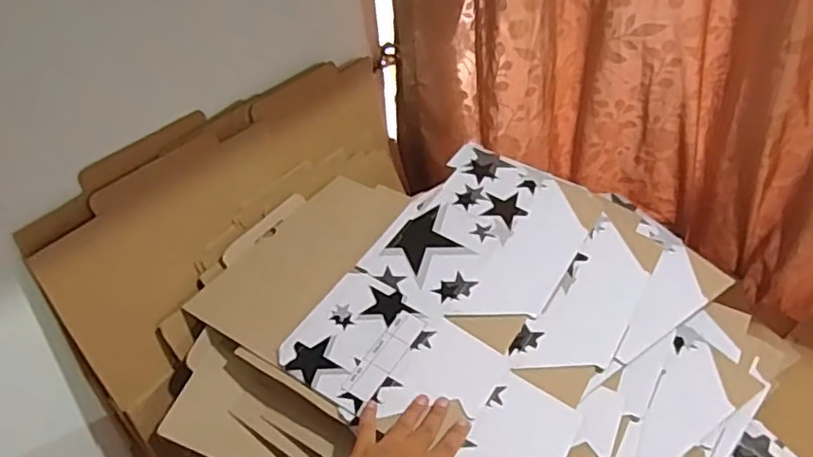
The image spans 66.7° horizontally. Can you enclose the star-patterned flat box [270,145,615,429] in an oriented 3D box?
[{"bbox_3d":[0.061,0.050,0.707,0.197,0.011,0.414,29,53,17],"label":"star-patterned flat box"}]

